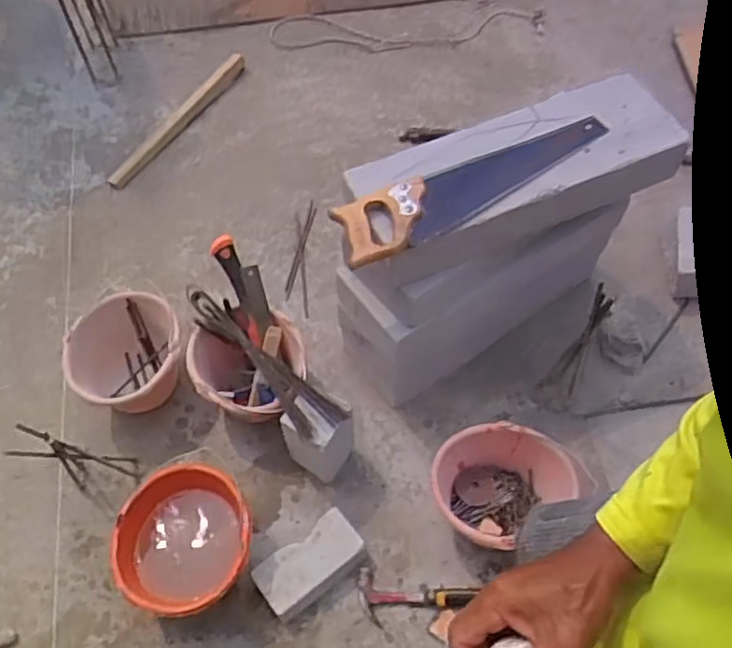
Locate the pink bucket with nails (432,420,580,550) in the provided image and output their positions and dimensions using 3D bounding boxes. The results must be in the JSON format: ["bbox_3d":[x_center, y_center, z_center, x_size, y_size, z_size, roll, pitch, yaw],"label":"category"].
[{"bbox_3d":[0.240,0.313,1.323,0.230,0.178,0.207,-30,63,-16],"label":"pink bucket with nails"}]

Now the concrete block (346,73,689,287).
[{"bbox_3d":[0.261,-0.258,1.225,0.574,0.123,0.184,-22,61,-12],"label":"concrete block"}]

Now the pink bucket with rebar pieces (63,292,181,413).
[{"bbox_3d":[-0.505,0.079,1.474,0.224,0.180,0.230,0,59,1],"label":"pink bucket with rebar pieces"}]

